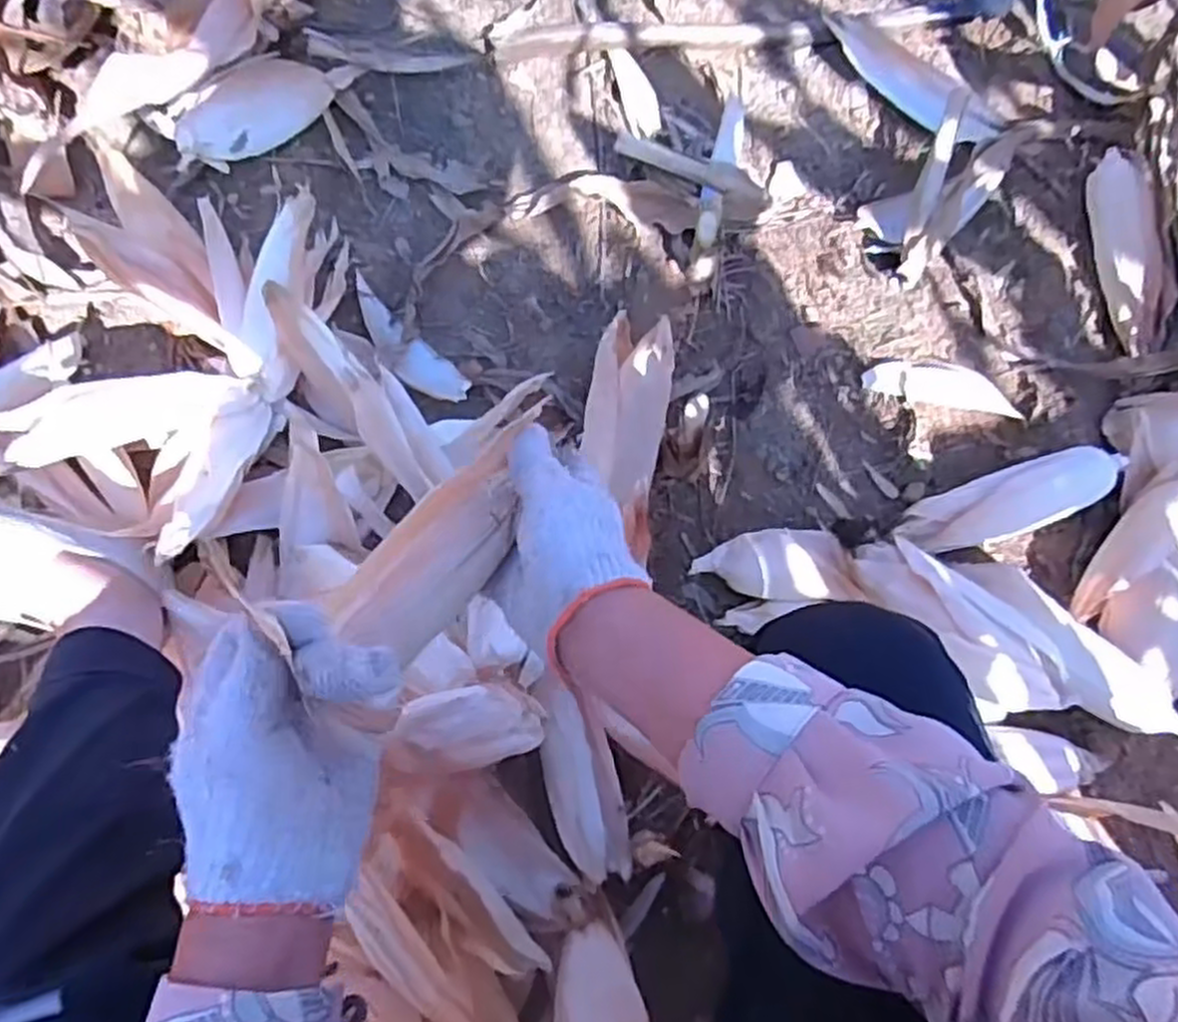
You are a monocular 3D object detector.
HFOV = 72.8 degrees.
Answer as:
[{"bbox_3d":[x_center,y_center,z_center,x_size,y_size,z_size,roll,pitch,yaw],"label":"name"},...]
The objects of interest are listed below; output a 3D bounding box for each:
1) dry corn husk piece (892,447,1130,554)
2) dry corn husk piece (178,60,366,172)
[{"bbox_3d":[0.393,-0.009,0.750,0.215,0.066,0.060,-18,73,-4],"label":"dry corn husk piece"},{"bbox_3d":[-0.344,-0.431,0.852,0.197,0.059,0.052,-24,74,-6],"label":"dry corn husk piece"}]

